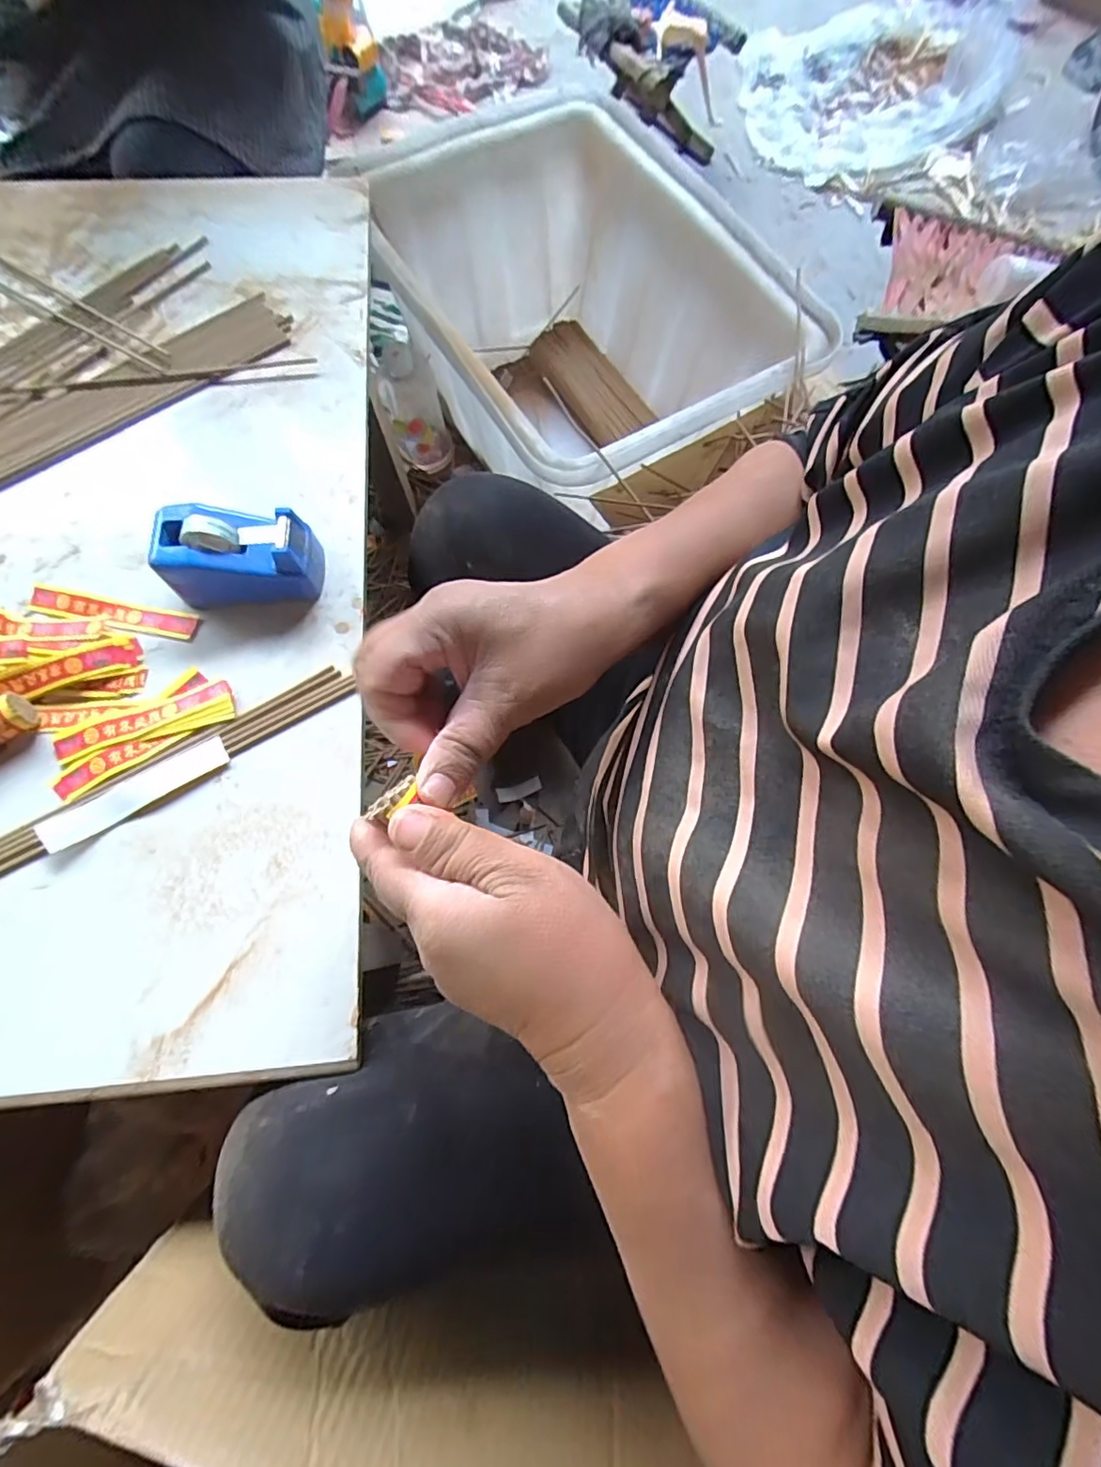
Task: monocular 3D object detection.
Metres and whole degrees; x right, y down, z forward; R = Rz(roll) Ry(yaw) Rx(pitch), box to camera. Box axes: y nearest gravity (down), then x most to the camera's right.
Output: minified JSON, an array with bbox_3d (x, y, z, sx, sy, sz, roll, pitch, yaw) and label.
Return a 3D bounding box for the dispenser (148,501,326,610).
[{"bbox_3d":[-0.220,-0.128,0.410,0.102,0.055,0.056,-4,73,-3],"label":"dispenser"}]

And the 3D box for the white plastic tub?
[{"bbox_3d":[0.049,-0.558,0.845,0.483,0.314,0.557,-32,76,-11],"label":"white plastic tub"}]

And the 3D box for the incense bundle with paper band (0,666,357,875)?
[{"bbox_3d":[-0.281,0.038,0.378,0.314,0.012,0.031,-30,76,-10],"label":"incense bundle with paper band"}]

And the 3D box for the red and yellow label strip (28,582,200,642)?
[{"bbox_3d":[-0.322,-0.090,0.419,0.122,0.007,0.022,12,73,2],"label":"red and yellow label strip"}]

